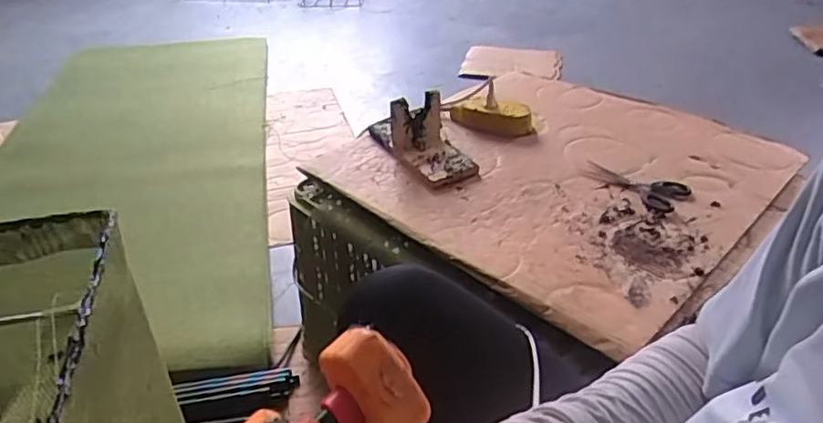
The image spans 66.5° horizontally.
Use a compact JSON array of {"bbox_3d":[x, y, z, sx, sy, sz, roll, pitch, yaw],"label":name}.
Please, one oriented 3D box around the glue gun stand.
[{"bbox_3d":[0.016,-0.122,0.945,0.094,0.078,0.204,-18,38,-23],"label":"glue gun stand"}]

